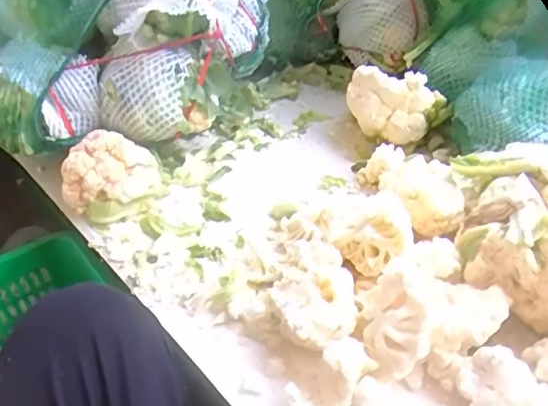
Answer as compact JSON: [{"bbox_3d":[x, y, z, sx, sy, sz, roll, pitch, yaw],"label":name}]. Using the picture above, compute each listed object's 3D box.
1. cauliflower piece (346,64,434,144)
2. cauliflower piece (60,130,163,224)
[{"bbox_3d":[0.169,-0.139,0.842,0.109,0.110,0.096,-7,39,-1],"label":"cauliflower piece"},{"bbox_3d":[-0.221,-0.038,0.773,0.109,0.079,0.099,13,42,22],"label":"cauliflower piece"}]

